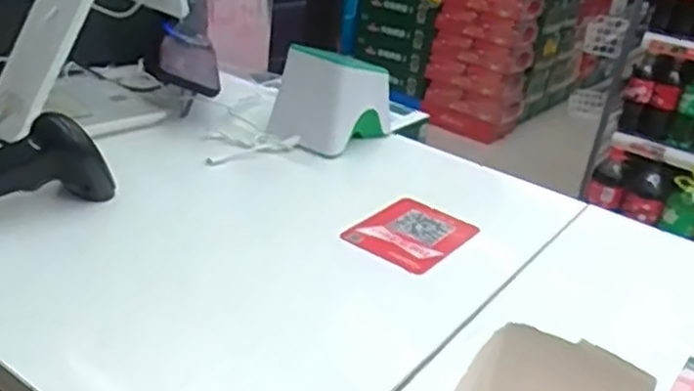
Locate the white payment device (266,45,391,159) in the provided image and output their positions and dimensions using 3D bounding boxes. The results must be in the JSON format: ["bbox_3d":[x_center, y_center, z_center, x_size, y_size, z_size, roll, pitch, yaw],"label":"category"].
[{"bbox_3d":[-0.016,-0.117,0.833,0.099,0.099,0.123,23,30,27],"label":"white payment device"}]

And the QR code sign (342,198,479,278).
[{"bbox_3d":[0.065,0.036,0.682,0.090,0.008,0.117,26,31,28],"label":"QR code sign"}]

